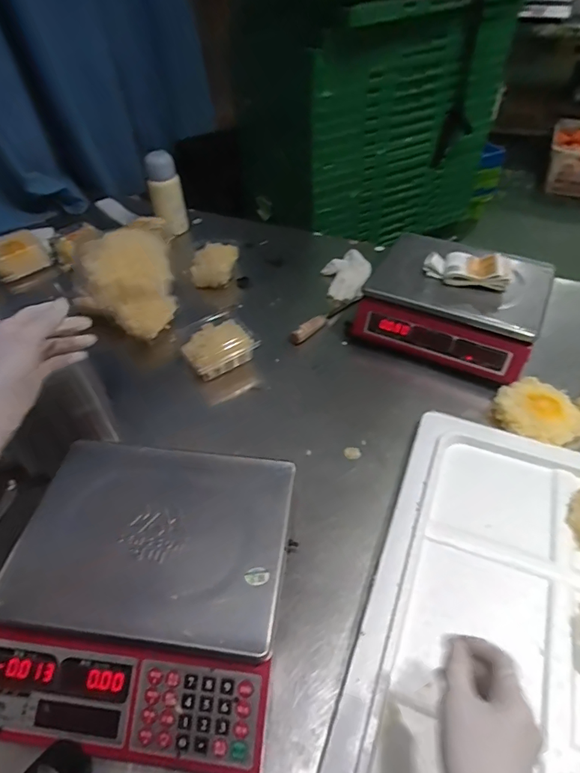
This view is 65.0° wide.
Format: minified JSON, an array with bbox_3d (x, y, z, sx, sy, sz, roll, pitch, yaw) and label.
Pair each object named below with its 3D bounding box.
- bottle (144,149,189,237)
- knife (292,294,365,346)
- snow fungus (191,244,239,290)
[{"bbox_3d":[-0.297,-0.450,1.117,0.078,0.203,0.080,-14,48,-9],"label":"bottle"},{"bbox_3d":[0.077,-0.145,0.900,0.025,0.023,0.208,34,57,29],"label":"knife"},{"bbox_3d":[-0.164,-0.267,1.007,0.104,0.057,0.096,-6,48,-3],"label":"snow fungus"}]

